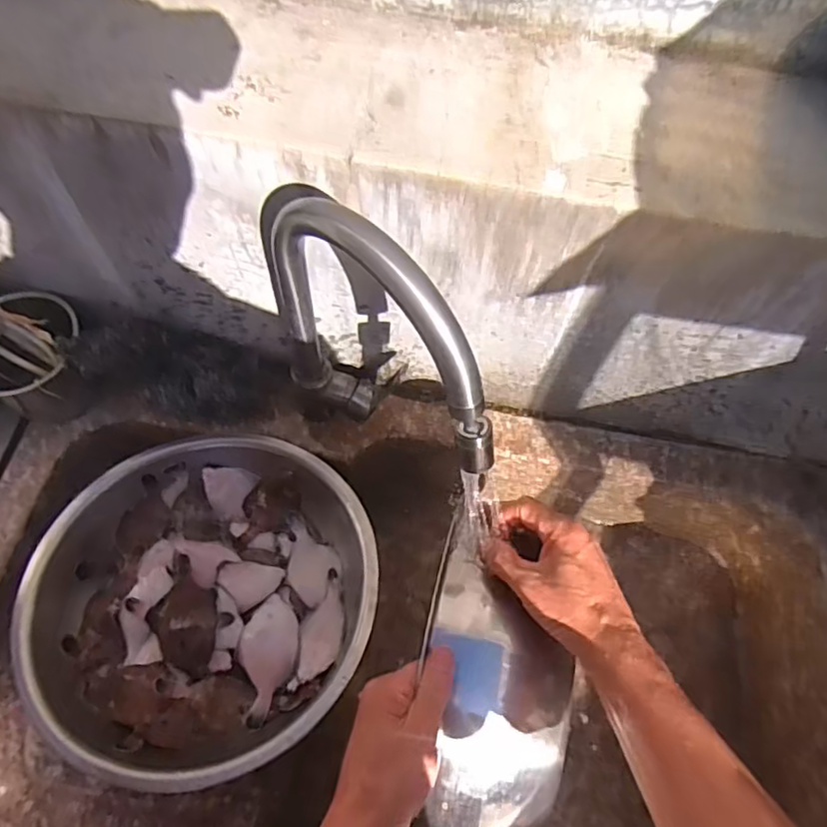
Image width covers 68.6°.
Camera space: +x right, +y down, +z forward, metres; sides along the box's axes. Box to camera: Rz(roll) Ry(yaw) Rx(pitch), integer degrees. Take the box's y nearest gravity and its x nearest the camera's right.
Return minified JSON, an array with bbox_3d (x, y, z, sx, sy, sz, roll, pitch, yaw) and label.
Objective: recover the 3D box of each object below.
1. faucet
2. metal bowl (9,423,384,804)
[{"bbox_3d":[-0.029,-0.027,0.469,0.056,0.289,0.223,-32,70,-16],"label":"faucet"},{"bbox_3d":[-0.194,0.169,0.575,0.302,0.099,0.294,1,65,-2],"label":"metal bowl"}]

